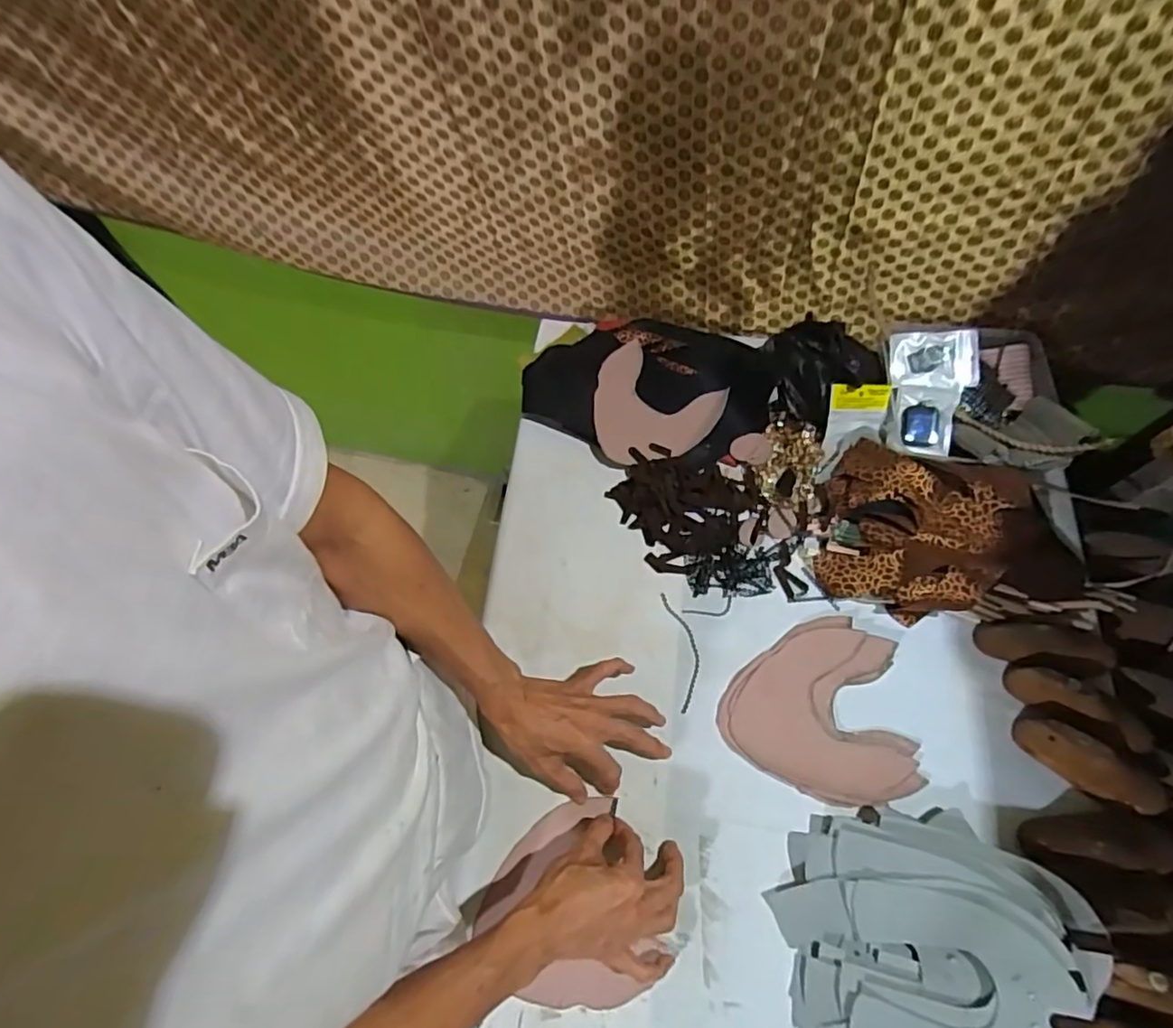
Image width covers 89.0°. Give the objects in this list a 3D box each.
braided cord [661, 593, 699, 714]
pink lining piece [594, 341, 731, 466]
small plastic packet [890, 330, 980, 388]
[{"bbox_3d":[0.109,0.151,0.664,0.030,0.005,0.131,-6,65,-2],"label":"braided cord"},{"bbox_3d":[0.077,-0.134,0.762,0.155,0.018,0.157,33,70,16],"label":"pink lining piece"},{"bbox_3d":[0.432,-0.191,0.742,0.101,0.015,0.072,1,86,11],"label":"small plastic packet"}]

